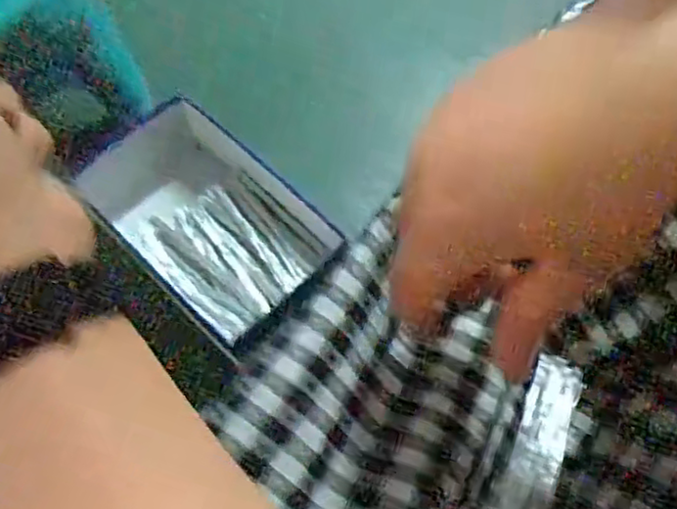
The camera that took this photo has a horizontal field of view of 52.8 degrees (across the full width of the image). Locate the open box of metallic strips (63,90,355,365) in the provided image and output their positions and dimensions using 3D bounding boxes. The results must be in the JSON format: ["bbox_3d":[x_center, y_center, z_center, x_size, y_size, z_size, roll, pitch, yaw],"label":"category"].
[{"bbox_3d":[-0.154,-0.050,0.778,0.289,0.070,0.186,39,71,21],"label":"open box of metallic strips"}]

